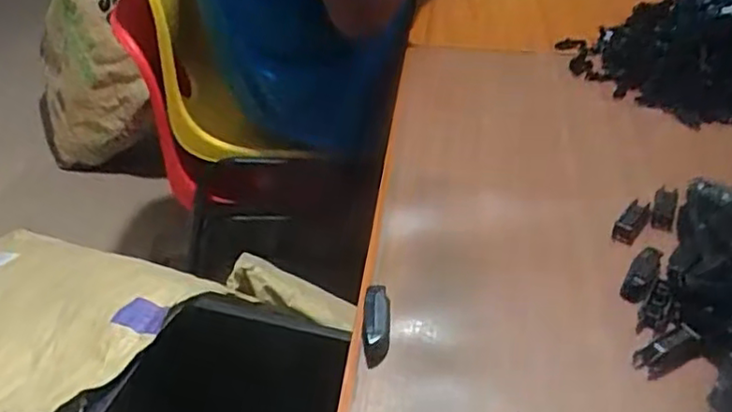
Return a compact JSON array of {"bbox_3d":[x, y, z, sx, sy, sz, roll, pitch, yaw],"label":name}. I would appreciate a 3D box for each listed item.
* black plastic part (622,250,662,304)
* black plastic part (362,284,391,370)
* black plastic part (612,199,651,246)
[{"bbox_3d":[0.211,0.053,0.497,0.019,0.013,0.053,23,45,29],"label":"black plastic part"},{"bbox_3d":[0.007,0.081,0.451,0.018,0.015,0.059,-1,49,4],"label":"black plastic part"},{"bbox_3d":[0.227,0.014,0.550,0.017,0.016,0.049,28,47,32],"label":"black plastic part"}]

